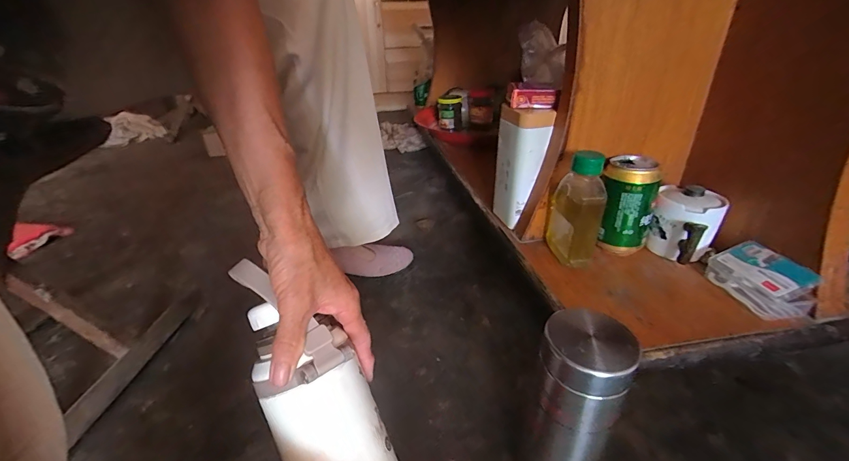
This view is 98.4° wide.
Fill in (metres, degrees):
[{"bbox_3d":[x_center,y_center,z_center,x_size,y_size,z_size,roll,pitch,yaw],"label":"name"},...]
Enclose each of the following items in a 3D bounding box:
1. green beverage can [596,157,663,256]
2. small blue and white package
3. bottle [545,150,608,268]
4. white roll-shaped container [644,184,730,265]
[{"bbox_3d":[0.253,-0.029,0.462,0.063,0.114,0.060,21,35,35],"label":"green beverage can"},{"bbox_3d":[0.359,0.049,0.393,0.043,0.049,0.079,-5,29,-6],"label":"small blue and white package"},{"bbox_3d":[0.182,-0.025,0.440,0.056,0.138,0.059,9,30,18],"label":"bottle"},{"bbox_3d":[0.318,-0.005,0.455,0.067,0.086,0.069,21,36,35],"label":"white roll-shaped container"}]

